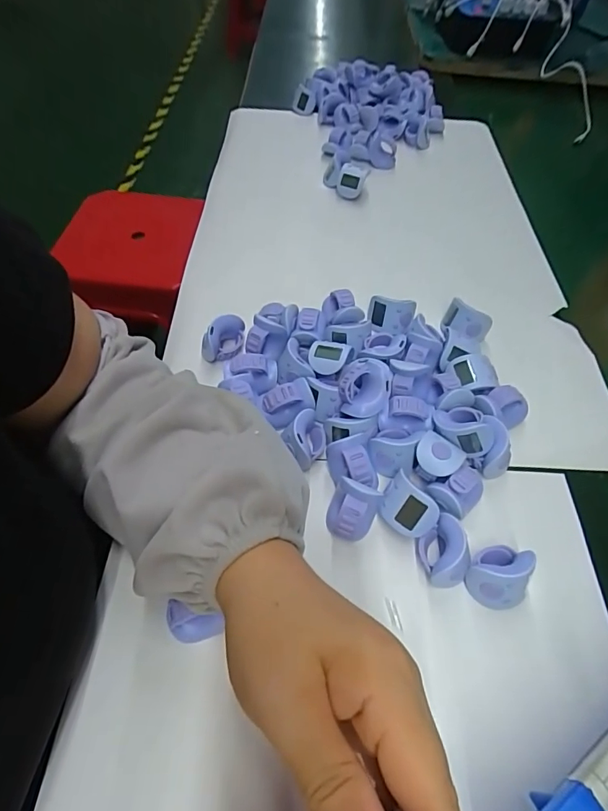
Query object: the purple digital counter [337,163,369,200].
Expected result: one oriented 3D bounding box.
[{"bbox_3d":[0.054,-0.255,0.512,0.031,0.038,0.012,10,55,3],"label":"purple digital counter"}]

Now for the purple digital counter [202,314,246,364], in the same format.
[{"bbox_3d":[-0.067,-0.055,0.368,0.034,0.027,0.031,-2,55,-5],"label":"purple digital counter"}]

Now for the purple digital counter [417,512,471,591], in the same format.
[{"bbox_3d":[0.085,0.089,0.275,0.024,0.030,0.037,-10,57,-11],"label":"purple digital counter"}]

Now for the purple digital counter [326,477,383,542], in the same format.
[{"bbox_3d":[0.030,0.068,0.285,0.028,0.039,0.028,2,55,-3],"label":"purple digital counter"}]

